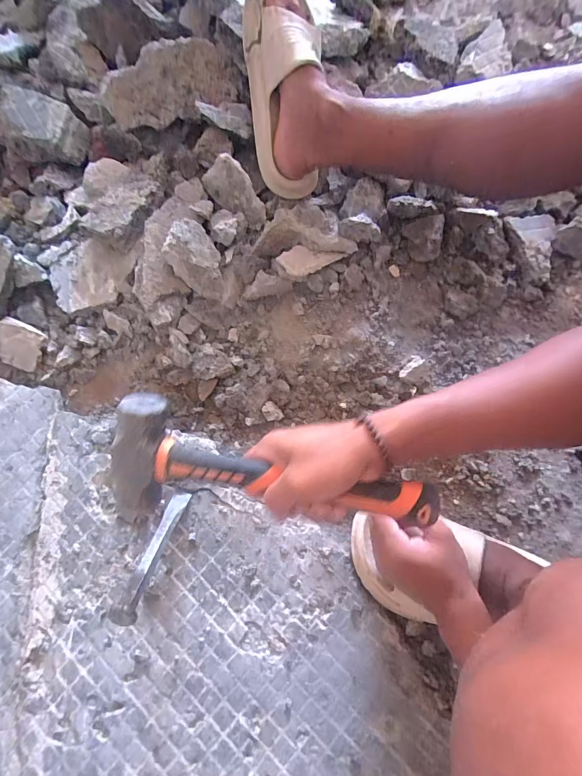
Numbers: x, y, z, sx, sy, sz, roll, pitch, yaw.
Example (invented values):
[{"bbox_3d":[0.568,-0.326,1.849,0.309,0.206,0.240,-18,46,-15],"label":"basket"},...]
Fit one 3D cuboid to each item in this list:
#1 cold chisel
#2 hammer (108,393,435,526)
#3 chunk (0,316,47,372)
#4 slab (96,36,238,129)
[{"bbox_3d":[-0.142,0.168,0.406,0.019,0.161,0.016,8,118,3],"label":"cold chisel"},{"bbox_3d":[-0.015,0.076,0.338,0.270,0.040,0.096,8,103,1],"label":"hammer"},{"bbox_3d":[-0.397,-0.064,0.556,0.076,0.029,0.060,23,76,7],"label":"chunk"},{"bbox_3d":[-0.189,-0.479,0.607,0.210,0.035,0.110,-6,106,0],"label":"slab"}]

